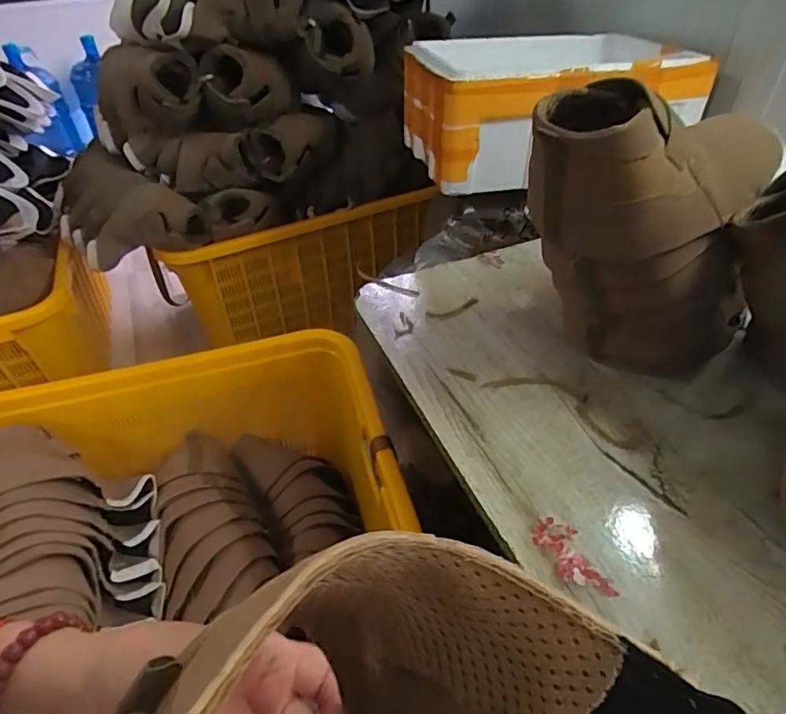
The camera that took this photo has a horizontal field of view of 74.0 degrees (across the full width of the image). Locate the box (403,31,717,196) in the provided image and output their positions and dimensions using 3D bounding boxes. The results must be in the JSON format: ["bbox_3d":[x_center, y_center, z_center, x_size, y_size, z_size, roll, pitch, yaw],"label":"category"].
[{"bbox_3d":[0.242,-0.419,0.857,0.414,0.150,0.297,-10,42,-9],"label":"box"}]

